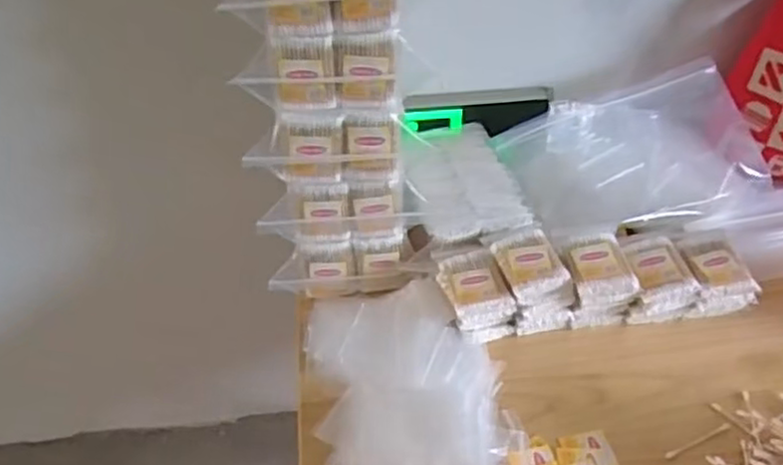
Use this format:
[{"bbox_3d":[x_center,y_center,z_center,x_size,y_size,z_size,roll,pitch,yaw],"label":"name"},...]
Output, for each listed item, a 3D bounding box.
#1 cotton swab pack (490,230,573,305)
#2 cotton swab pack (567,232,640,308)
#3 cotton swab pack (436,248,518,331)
[{"bbox_3d":[0.138,0.034,0.705,0.060,0.031,0.070,-11,41,-10],"label":"cotton swab pack"},{"bbox_3d":[0.205,0.035,0.699,0.057,0.028,0.073,-6,40,-4],"label":"cotton swab pack"},{"bbox_3d":[0.084,0.056,0.717,0.061,0.042,0.081,-13,41,-12],"label":"cotton swab pack"}]

